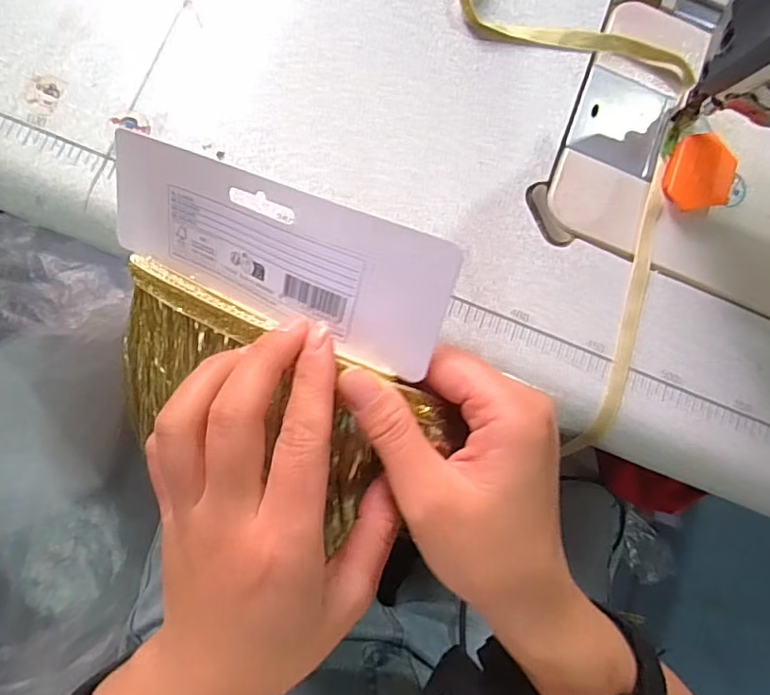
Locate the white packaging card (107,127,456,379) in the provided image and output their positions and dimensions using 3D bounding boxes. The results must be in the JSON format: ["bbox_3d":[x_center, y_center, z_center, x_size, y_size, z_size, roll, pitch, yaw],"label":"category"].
[{"bbox_3d":[-0.049,-0.041,0.220,0.161,0.007,0.053,24,117,21],"label":"white packaging card"}]

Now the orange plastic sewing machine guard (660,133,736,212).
[{"bbox_3d":[0.201,-0.109,0.351,0.041,0.014,0.046,22,80,-3],"label":"orange plastic sewing machine guard"}]

